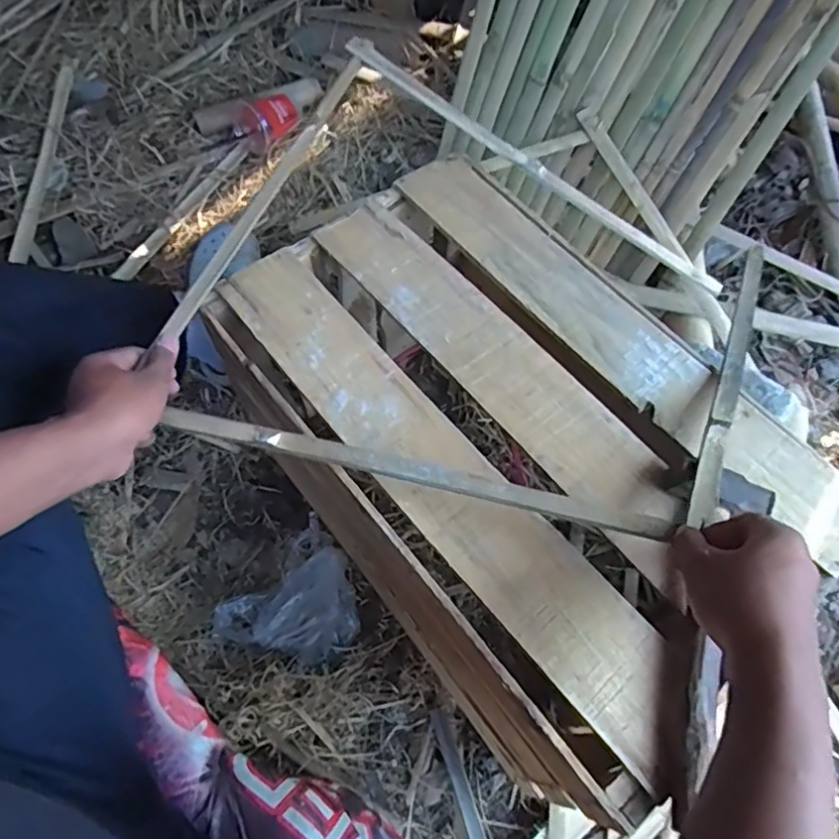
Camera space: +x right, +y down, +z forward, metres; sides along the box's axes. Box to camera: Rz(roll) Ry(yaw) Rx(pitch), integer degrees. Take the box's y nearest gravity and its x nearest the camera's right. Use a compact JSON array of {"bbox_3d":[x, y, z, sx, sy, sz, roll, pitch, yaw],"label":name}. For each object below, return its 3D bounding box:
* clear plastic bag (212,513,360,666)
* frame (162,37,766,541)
[{"bbox_3d":[-0.150,0.231,0.746,0.146,0.080,0.178,39,70,14],"label":"clear plastic bag"},{"bbox_3d":[0.068,-0.116,0.602,0.528,0.143,0.495,25,72,7],"label":"frame"}]

